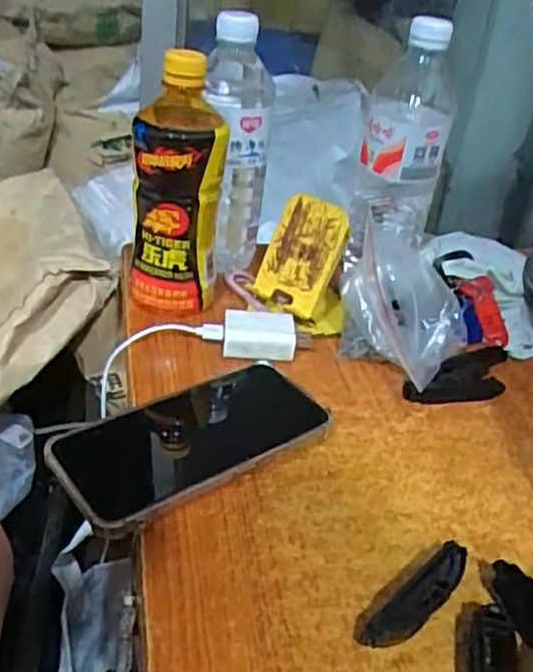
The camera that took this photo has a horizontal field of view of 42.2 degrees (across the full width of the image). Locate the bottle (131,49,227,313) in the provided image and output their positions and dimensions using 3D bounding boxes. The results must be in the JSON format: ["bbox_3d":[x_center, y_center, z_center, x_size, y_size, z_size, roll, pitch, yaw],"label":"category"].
[{"bbox_3d":[-0.067,-0.115,0.524,0.065,0.191,0.071,5,32,-3],"label":"bottle"}]

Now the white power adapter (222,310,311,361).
[{"bbox_3d":[0.001,0.000,0.525,0.067,0.027,0.042,5,32,-3],"label":"white power adapter"}]

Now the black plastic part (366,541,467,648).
[{"bbox_3d":[0.077,0.131,0.347,0.074,0.015,0.017,-24,43,-39],"label":"black plastic part"}]

